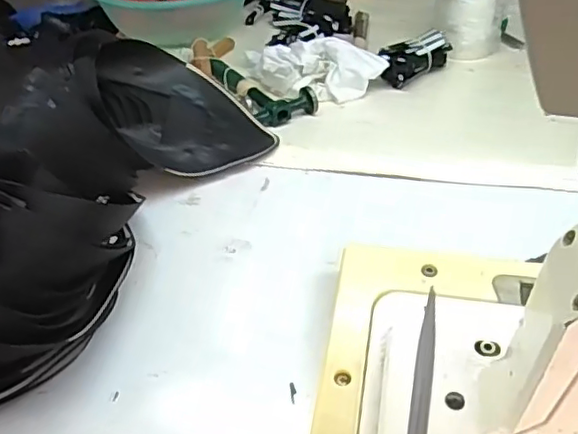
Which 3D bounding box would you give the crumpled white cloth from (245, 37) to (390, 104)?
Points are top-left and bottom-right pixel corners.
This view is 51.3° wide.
[{"bbox_3d":[0.035,-0.237,0.956,0.231,0.059,0.100,8,38,12],"label":"crumpled white cloth"}]

